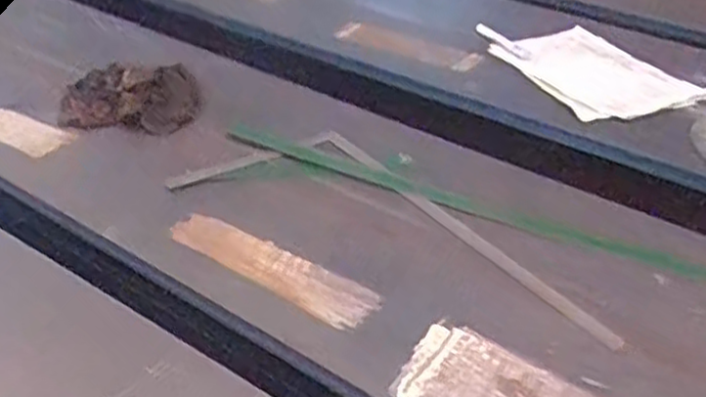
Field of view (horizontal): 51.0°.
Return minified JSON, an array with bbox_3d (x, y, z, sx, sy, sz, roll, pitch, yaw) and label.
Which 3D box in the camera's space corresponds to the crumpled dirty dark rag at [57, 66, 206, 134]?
[{"bbox_3d":[-0.327,-0.156,1.081,0.200,0.050,0.164,-8,36,-11],"label":"crumpled dirty dark rag"}]

